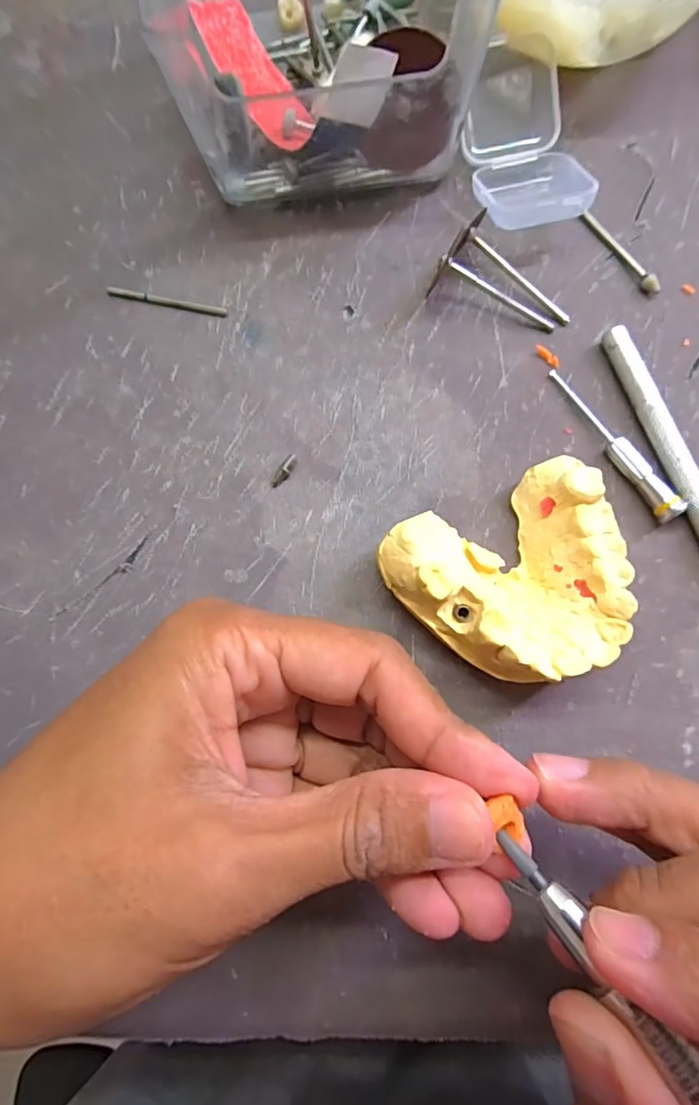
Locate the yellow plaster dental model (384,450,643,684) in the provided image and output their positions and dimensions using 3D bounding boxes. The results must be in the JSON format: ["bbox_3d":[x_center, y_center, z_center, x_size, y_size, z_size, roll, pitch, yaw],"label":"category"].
[{"bbox_3d":[0.049,0.008,0.158,0.066,0.025,0.056,-24,81,-2],"label":"yellow plaster dental model"}]

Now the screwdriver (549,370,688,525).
[{"bbox_3d":[0.086,-0.036,0.172,0.007,0.009,0.060,-29,81,-3],"label":"screwdriver"}]

